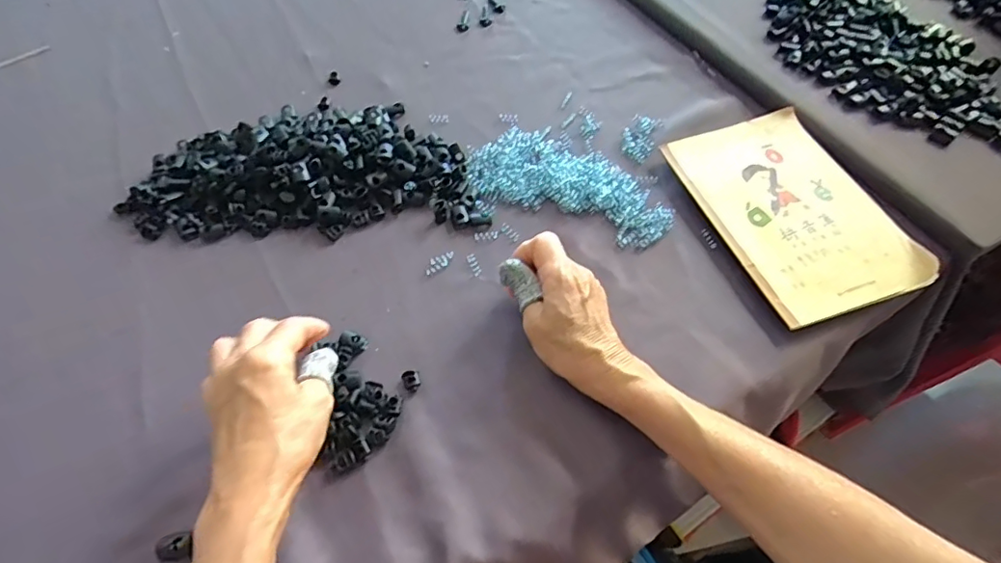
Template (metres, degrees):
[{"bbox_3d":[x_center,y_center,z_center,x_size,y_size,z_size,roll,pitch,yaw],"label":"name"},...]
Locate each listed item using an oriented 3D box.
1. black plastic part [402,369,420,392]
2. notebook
[{"bbox_3d":[-0.066,0.073,0.403,0.012,0.004,0.017,-28,60,-15],"label":"black plastic part"},{"bbox_3d":[0.256,-0.065,0.481,0.142,0.014,0.206,-18,58,-9],"label":"notebook"}]

